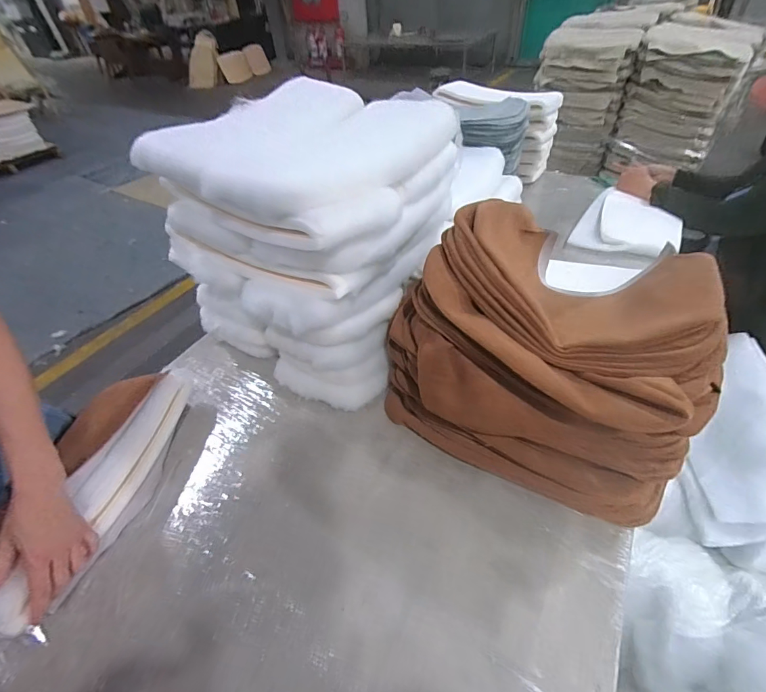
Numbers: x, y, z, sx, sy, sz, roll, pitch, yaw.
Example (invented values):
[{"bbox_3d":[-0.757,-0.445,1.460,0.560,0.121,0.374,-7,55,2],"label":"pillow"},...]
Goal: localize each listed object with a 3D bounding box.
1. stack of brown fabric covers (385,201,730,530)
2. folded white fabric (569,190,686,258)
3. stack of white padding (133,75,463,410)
[{"bbox_3d":[0.267,-0.001,0.719,0.505,0.345,0.377,16,48,20],"label":"stack of brown fabric covers"},{"bbox_3d":[0.758,-0.361,1.265,0.284,0.064,0.320,25,52,28],"label":"folded white fabric"},{"bbox_3d":[-0.121,-0.221,0.886,0.446,0.460,0.465,26,52,28],"label":"stack of white padding"}]

